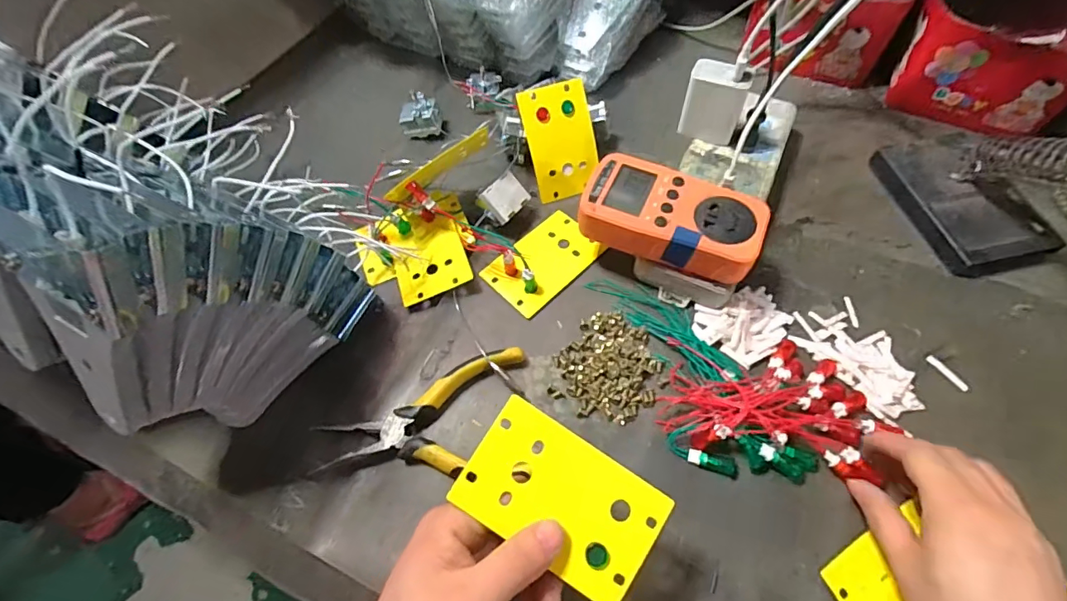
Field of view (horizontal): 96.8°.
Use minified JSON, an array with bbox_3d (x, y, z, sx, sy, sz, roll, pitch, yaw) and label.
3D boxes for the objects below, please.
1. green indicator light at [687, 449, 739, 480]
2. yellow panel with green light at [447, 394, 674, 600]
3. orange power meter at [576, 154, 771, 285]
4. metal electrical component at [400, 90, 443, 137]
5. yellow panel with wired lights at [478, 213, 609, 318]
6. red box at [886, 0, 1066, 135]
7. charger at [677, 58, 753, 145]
[{"bbox_3d":[0.118,0.107,0.310,0.033,0.008,0.009,14,62,9],"label":"green indicator light"},{"bbox_3d":[0.014,0.097,0.232,0.096,0.004,0.058,33,79,4],"label":"yellow panel with green light"},{"bbox_3d":[0.101,-0.062,0.348,0.125,0.030,0.066,21,63,13],"label":"orange power meter"},{"bbox_3d":[-0.110,-0.179,0.466,0.039,0.040,0.027,-7,61,-3],"label":"metal electrical component"},{"bbox_3d":[0.009,-0.038,0.384,0.093,0.023,0.058,-40,67,-20],"label":"yellow panel with wired lights"},{"bbox_3d":[0.418,-0.212,0.440,0.133,0.086,0.059,16,62,10],"label":"red box"},{"bbox_3d":[0.153,-0.167,0.402,0.048,0.055,0.027,23,63,13],"label":"charger"}]

